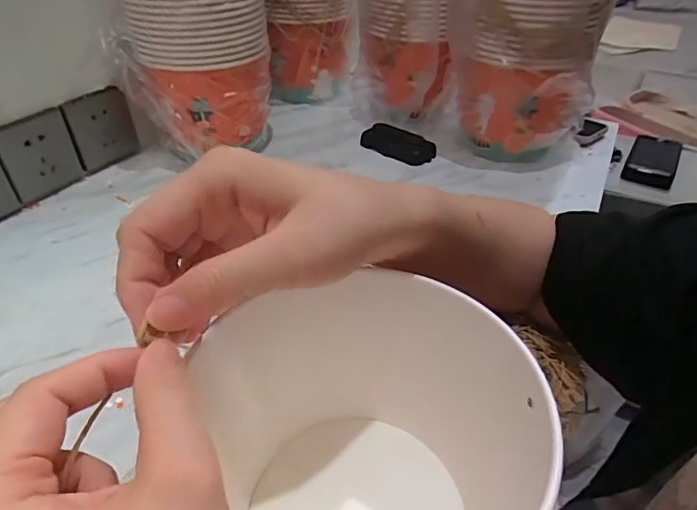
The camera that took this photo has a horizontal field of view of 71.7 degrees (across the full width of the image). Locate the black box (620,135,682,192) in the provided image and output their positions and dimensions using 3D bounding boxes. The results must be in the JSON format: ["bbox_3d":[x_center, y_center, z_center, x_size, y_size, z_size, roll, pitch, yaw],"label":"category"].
[{"bbox_3d":[0.503,-0.158,0.799,0.070,0.031,0.140,21,43,24],"label":"black box"}]

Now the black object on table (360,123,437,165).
[{"bbox_3d":[0.067,-0.156,0.673,0.106,0.031,0.036,28,46,30],"label":"black object on table"}]

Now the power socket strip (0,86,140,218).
[{"bbox_3d":[-0.358,-0.115,0.564,0.013,0.096,0.255,19,42,22],"label":"power socket strip"}]

